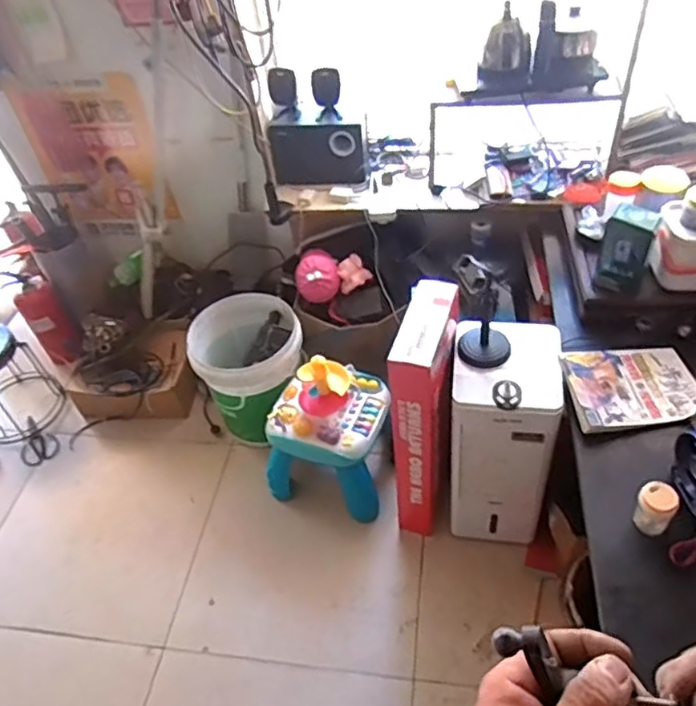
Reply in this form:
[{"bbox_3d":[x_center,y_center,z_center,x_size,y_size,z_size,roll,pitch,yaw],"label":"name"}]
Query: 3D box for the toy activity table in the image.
[{"bbox_3d":[-0.049,0.202,1.658,0.310,0.412,0.282,11,49,17],"label":"toy activity table"}]

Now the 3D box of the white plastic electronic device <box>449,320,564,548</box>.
[{"bbox_3d":[0.360,0.209,1.484,0.223,0.543,0.258,2,47,8],"label":"white plastic electronic device"}]

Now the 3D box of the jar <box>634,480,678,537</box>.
[{"bbox_3d":[0.517,0.264,1.046,0.061,0.087,0.057,-3,46,4],"label":"jar"}]

